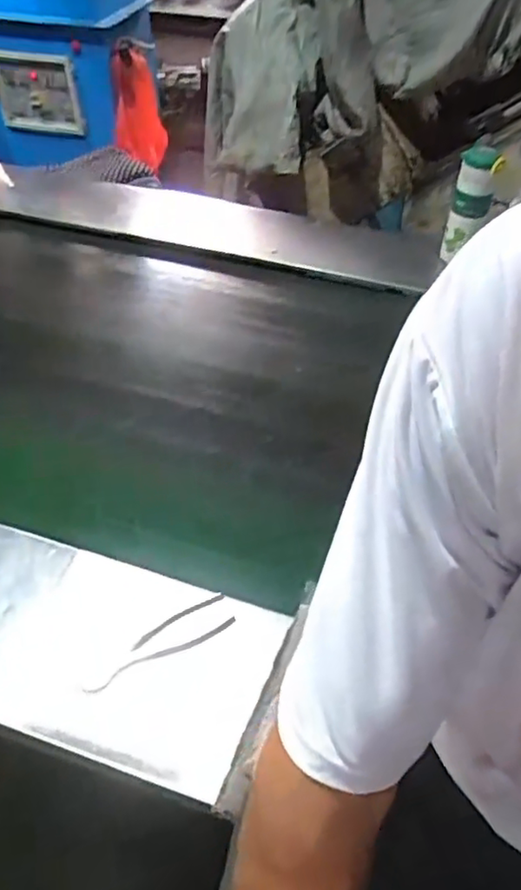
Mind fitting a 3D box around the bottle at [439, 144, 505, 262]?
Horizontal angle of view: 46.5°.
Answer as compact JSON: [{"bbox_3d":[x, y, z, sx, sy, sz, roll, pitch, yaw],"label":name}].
[{"bbox_3d":[0.433,-0.493,1.256,0.080,0.203,0.067,8,48,7],"label":"bottle"}]

